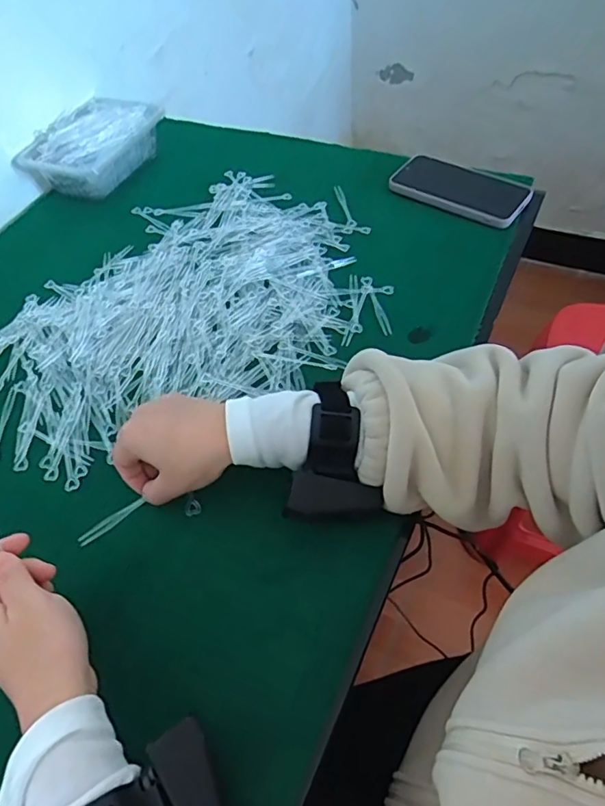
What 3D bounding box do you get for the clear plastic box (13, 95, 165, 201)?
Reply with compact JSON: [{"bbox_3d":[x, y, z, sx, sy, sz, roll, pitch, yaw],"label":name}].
[{"bbox_3d":[-0.279,-0.345,0.727,0.128,0.064,0.165,19,58,16],"label":"clear plastic box"}]

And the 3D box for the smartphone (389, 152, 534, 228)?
[{"bbox_3d":[0.187,-0.260,0.643,0.158,0.012,0.071,28,71,22],"label":"smartphone"}]

